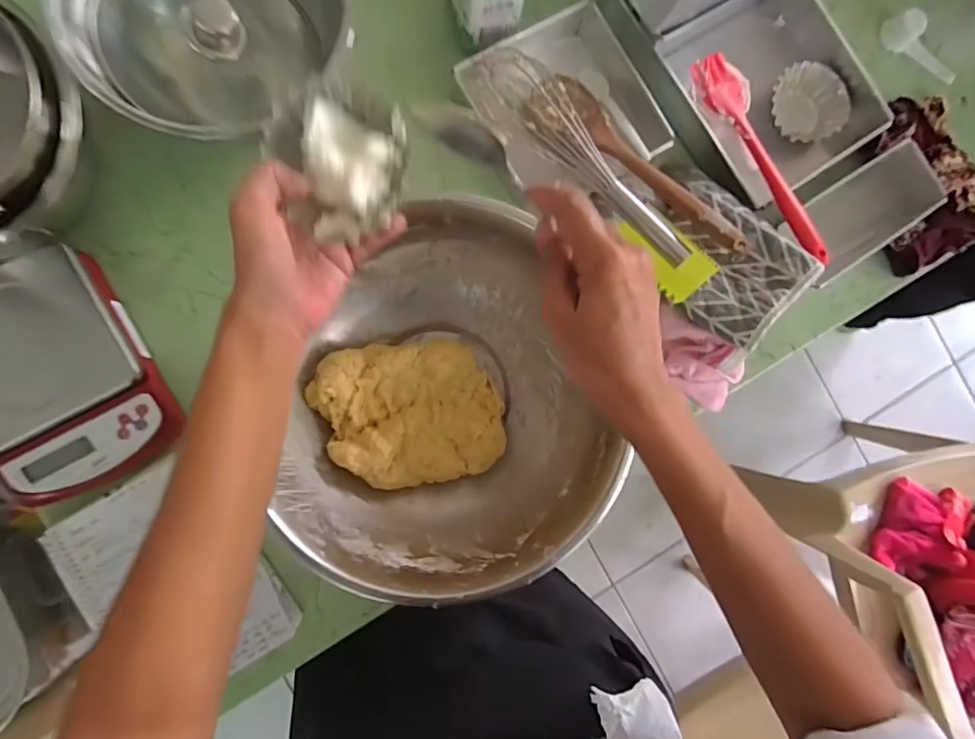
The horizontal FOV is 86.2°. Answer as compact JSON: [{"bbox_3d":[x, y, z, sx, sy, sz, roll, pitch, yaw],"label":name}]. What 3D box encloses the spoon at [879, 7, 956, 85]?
[{"bbox_3d":[0.554,-0.406,0.662,0.122,0.030,0.044,23,84,-19],"label":"spoon"}]

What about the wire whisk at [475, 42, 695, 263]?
[{"bbox_3d":[0.100,-0.224,0.553,0.290,0.051,0.055,45,82,-3],"label":"wire whisk"}]

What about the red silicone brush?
[{"bbox_3d":[0.315,-0.242,0.581,0.055,0.032,0.258,-29,91,-8],"label":"red silicone brush"}]

